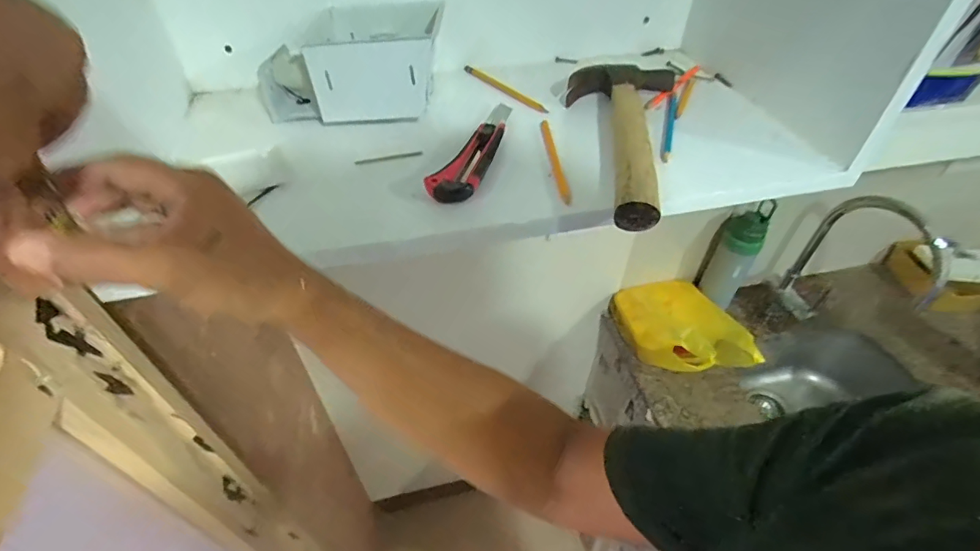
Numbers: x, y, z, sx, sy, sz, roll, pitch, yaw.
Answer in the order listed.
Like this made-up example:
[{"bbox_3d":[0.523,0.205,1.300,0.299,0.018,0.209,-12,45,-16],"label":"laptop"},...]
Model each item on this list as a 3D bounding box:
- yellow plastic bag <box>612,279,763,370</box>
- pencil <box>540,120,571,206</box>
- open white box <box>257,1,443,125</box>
[{"bbox_3d":[0.409,0.112,1.023,0.212,0.107,0.256,-8,46,-8],"label":"yellow plastic bag"},{"bbox_3d":[0.065,-0.121,0.488,0.011,0.010,0.156,-1,45,-2],"label":"pencil"},{"bbox_3d":[-0.164,-0.240,0.546,0.202,0.087,0.143,-2,45,-3],"label":"open white box"}]

